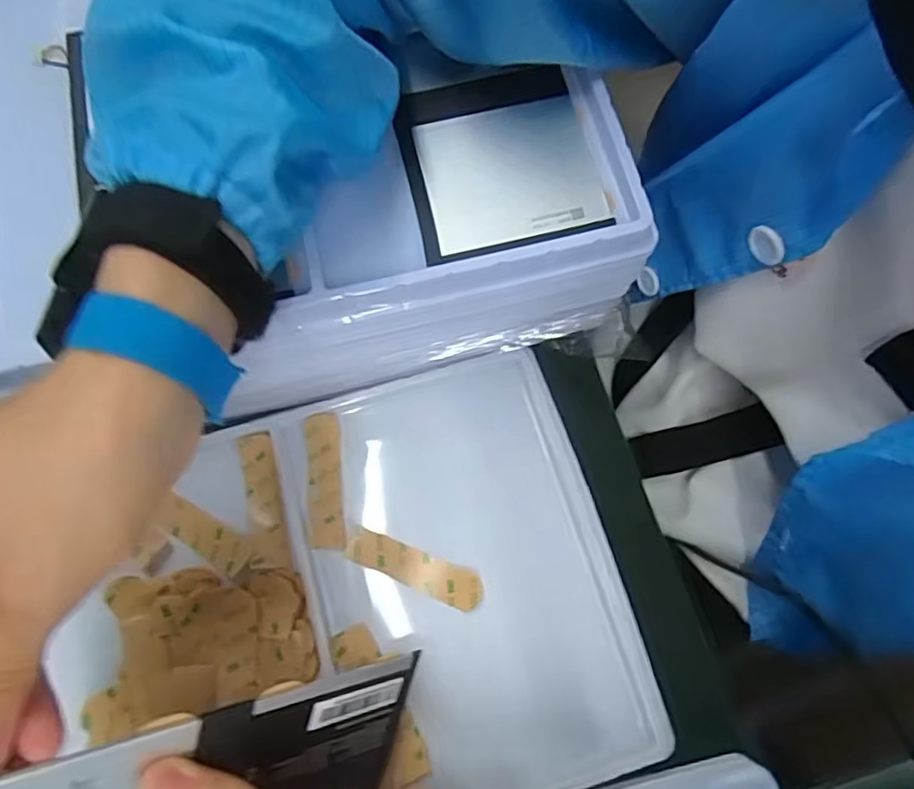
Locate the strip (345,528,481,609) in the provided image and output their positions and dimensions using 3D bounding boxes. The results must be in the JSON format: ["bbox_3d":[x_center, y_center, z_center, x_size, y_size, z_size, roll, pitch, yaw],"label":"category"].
[{"bbox_3d":[-0.024,0.098,0.343,0.079,0.004,0.021,20,72,4],"label":"strip"}]

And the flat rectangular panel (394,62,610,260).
[{"bbox_3d":[0.021,-0.116,0.299,0.092,0.009,0.097,-14,75,-2],"label":"flat rectangular panel"}]

